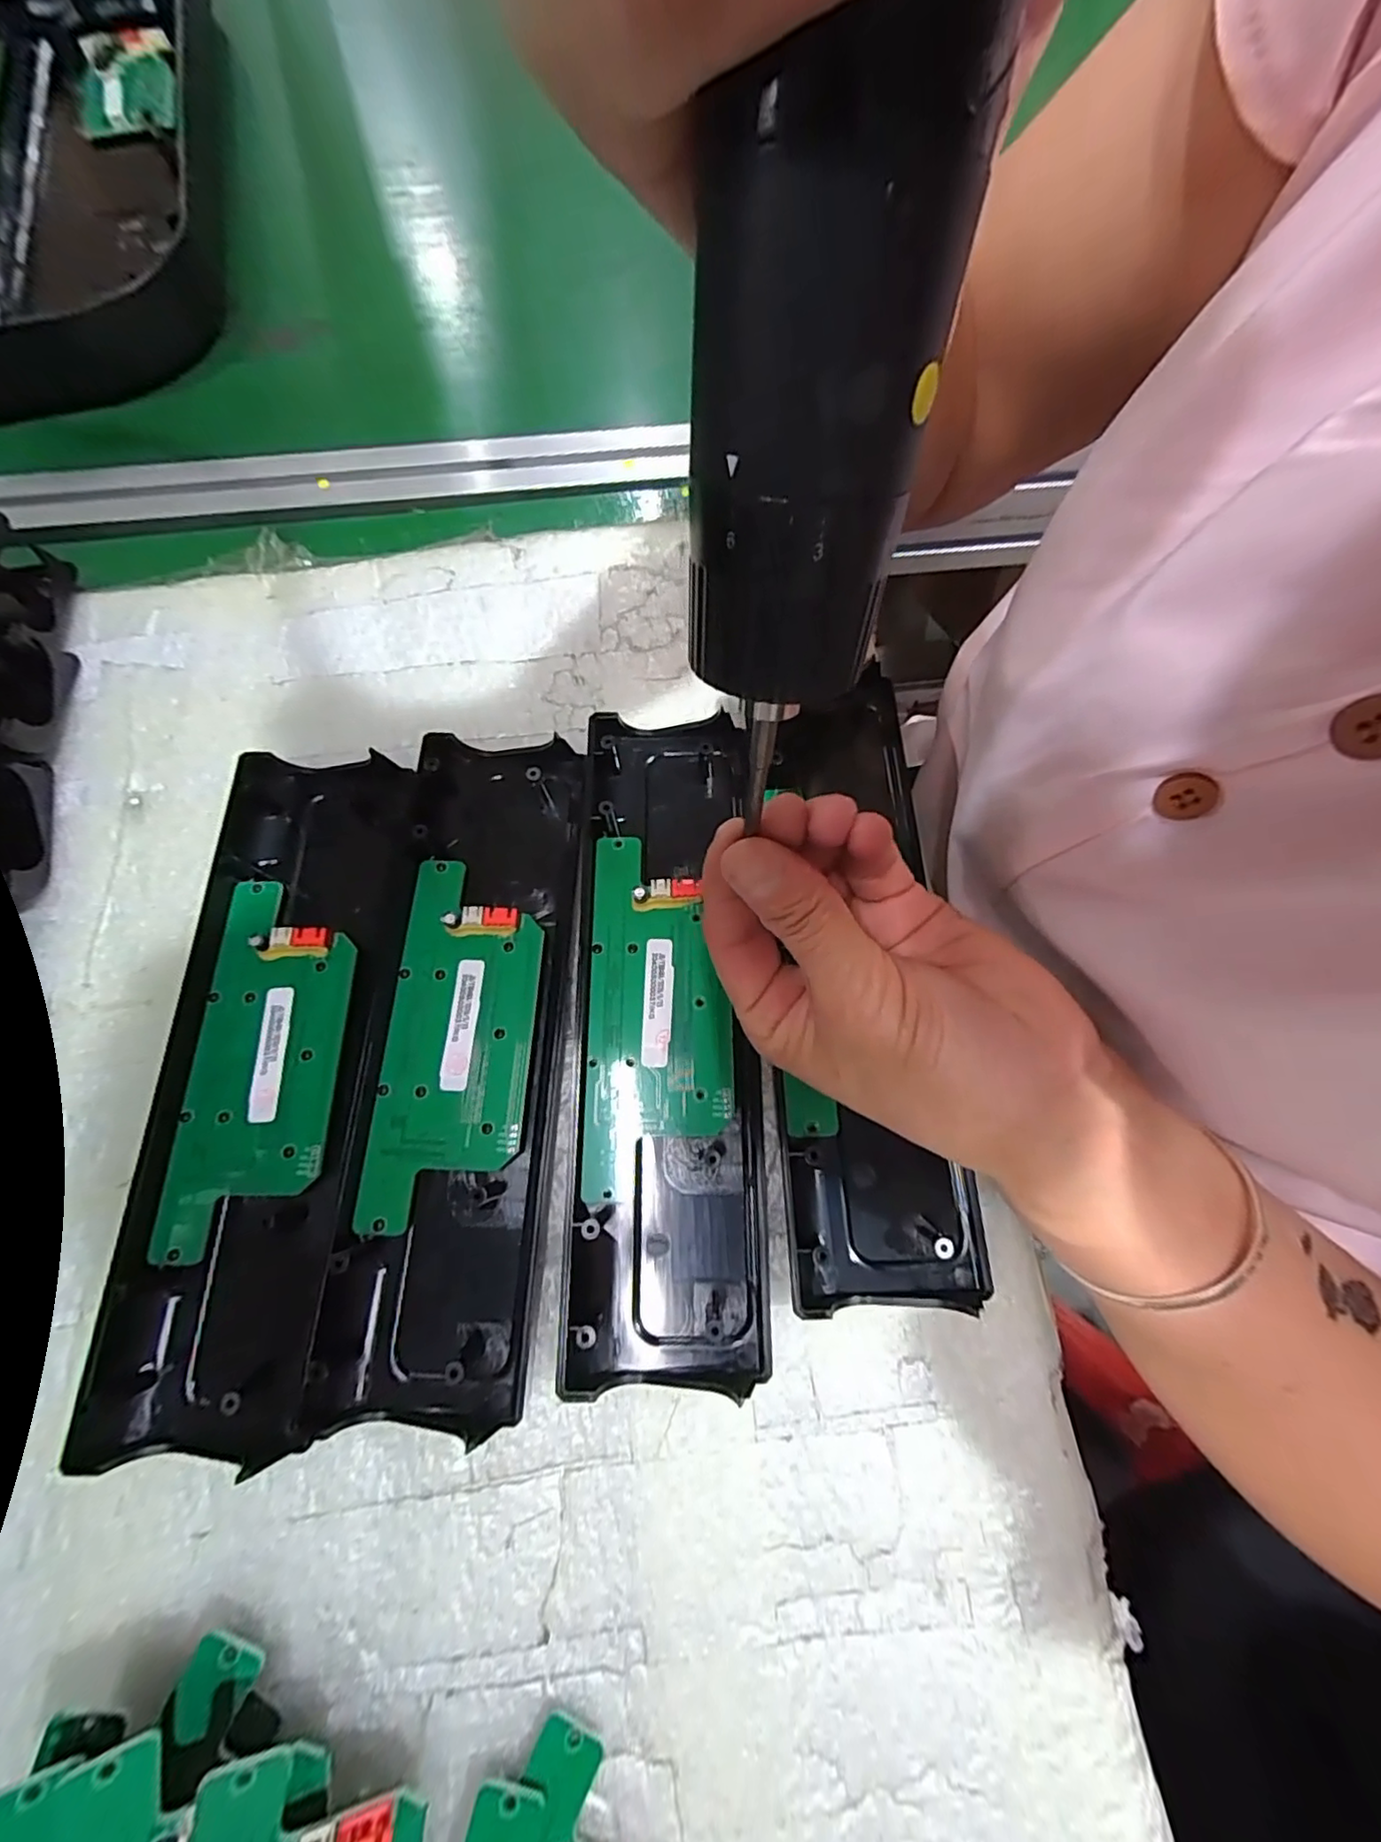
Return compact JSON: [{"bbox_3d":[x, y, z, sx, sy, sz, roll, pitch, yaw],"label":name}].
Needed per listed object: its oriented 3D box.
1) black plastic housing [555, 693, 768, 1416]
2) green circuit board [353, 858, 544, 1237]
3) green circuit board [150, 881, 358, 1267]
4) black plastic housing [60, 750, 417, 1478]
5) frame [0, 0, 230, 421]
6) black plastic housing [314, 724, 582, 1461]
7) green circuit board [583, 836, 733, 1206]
[{"bbox_3d":[-0.009,0.032,0.236,0.068,0.017,0.245,-1,73,1],"label":"black plastic housing"},{"bbox_3d":[-0.088,0.042,0.231,0.054,0.012,0.134,1,73,1],"label":"green circuit board"},{"bbox_3d":[-0.159,0.050,0.228,0.054,0.011,0.133,-1,73,1],"label":"green circuit board"},{"bbox_3d":[-0.162,0.049,0.228,0.084,0.019,0.246,-1,73,1],"label":"black plastic housing"},{"bbox_3d":[-0.416,-0.515,0.398,0.192,0.049,0.479,-14,73,-3],"label":"frame"},{"bbox_3d":[-0.088,0.042,0.233,0.070,0.015,0.247,2,73,1],"label":"black plastic housing"},{"bbox_3d":[-0.012,0.032,0.235,0.053,0.013,0.134,-1,73,1],"label":"green circuit board"}]

